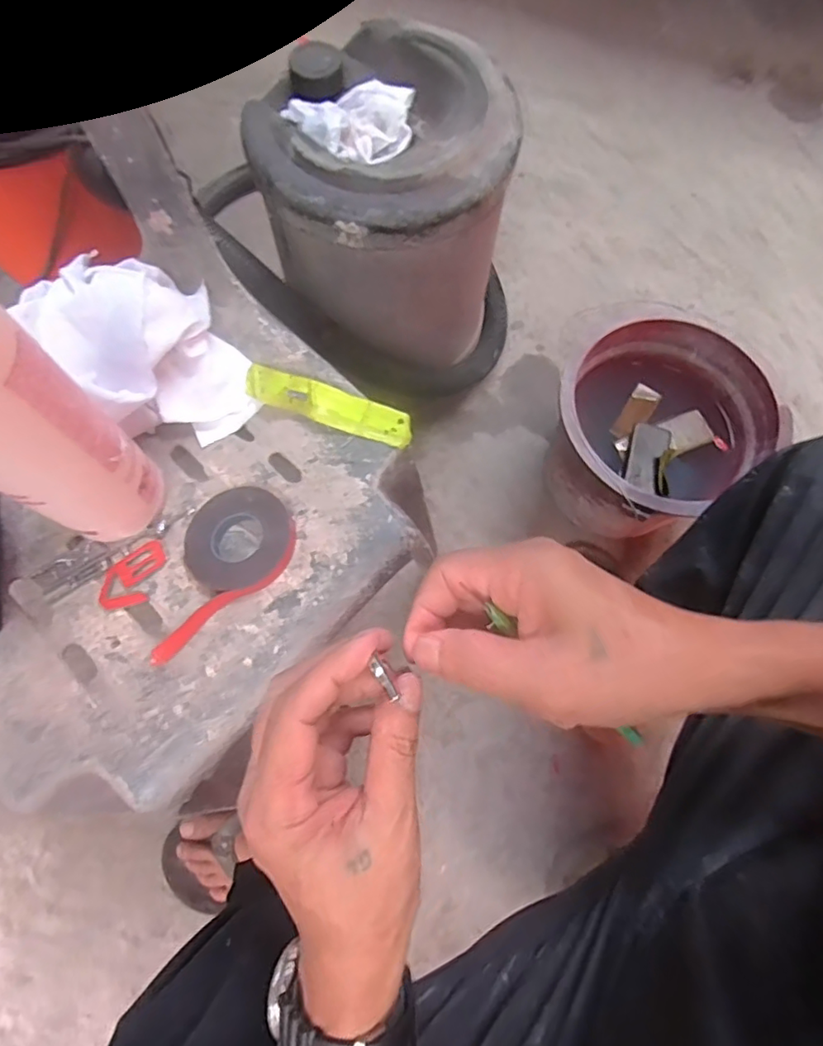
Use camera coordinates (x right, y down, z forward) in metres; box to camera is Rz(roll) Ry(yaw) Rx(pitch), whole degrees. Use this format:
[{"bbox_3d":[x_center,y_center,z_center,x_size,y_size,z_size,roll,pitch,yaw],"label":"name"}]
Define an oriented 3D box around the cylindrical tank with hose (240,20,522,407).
[{"bbox_3d":[-0.015,-0.359,0.734,0.289,0.350,0.267,24,72,6],"label":"cylindrical tank with hose"}]

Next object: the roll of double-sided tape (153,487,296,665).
[{"bbox_3d":[-0.150,0.028,0.417,0.132,0.015,0.080,-38,76,-14],"label":"roll of double-sided tape"}]

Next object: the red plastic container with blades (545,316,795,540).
[{"bbox_3d":[0.308,-0.114,0.768,0.256,0.208,0.230,-32,75,-12],"label":"red plastic container with blades"}]

